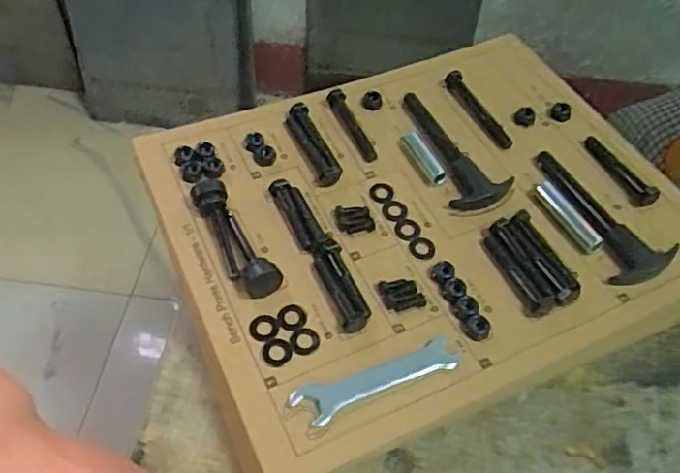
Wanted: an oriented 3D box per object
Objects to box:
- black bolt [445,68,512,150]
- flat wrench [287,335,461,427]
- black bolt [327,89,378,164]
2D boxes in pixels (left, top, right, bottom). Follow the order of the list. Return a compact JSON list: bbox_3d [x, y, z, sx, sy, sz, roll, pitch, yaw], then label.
[{"bbox_3d":[0.126,-0.116,0.570,0.017,0.009,0.102,-20,56,-15],"label":"black bolt"},{"bbox_3d":[0.025,0.093,0.406,0.114,0.005,0.027,-16,51,-18],"label":"flat wrench"},{"bbox_3d":[0.011,-0.097,0.545,0.014,0.010,0.081,-18,56,-14],"label":"black bolt"}]

